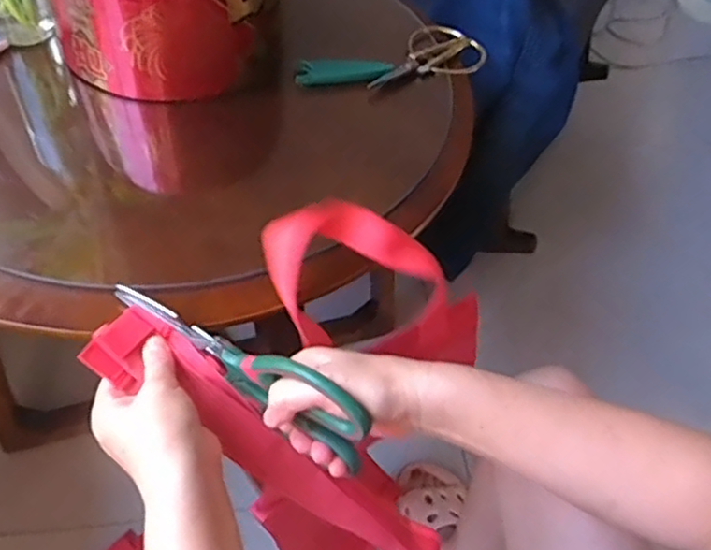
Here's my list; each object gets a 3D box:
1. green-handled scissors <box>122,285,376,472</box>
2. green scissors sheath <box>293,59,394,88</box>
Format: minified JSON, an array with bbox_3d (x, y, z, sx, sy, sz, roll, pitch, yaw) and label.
[{"bbox_3d":[-0.078,0.056,0.414,0.197,0.062,0.012,26,53,22],"label":"green-handled scissors"},{"bbox_3d":[-0.011,-0.194,0.627,0.090,0.016,0.023,-3,52,-9],"label":"green scissors sheath"}]

